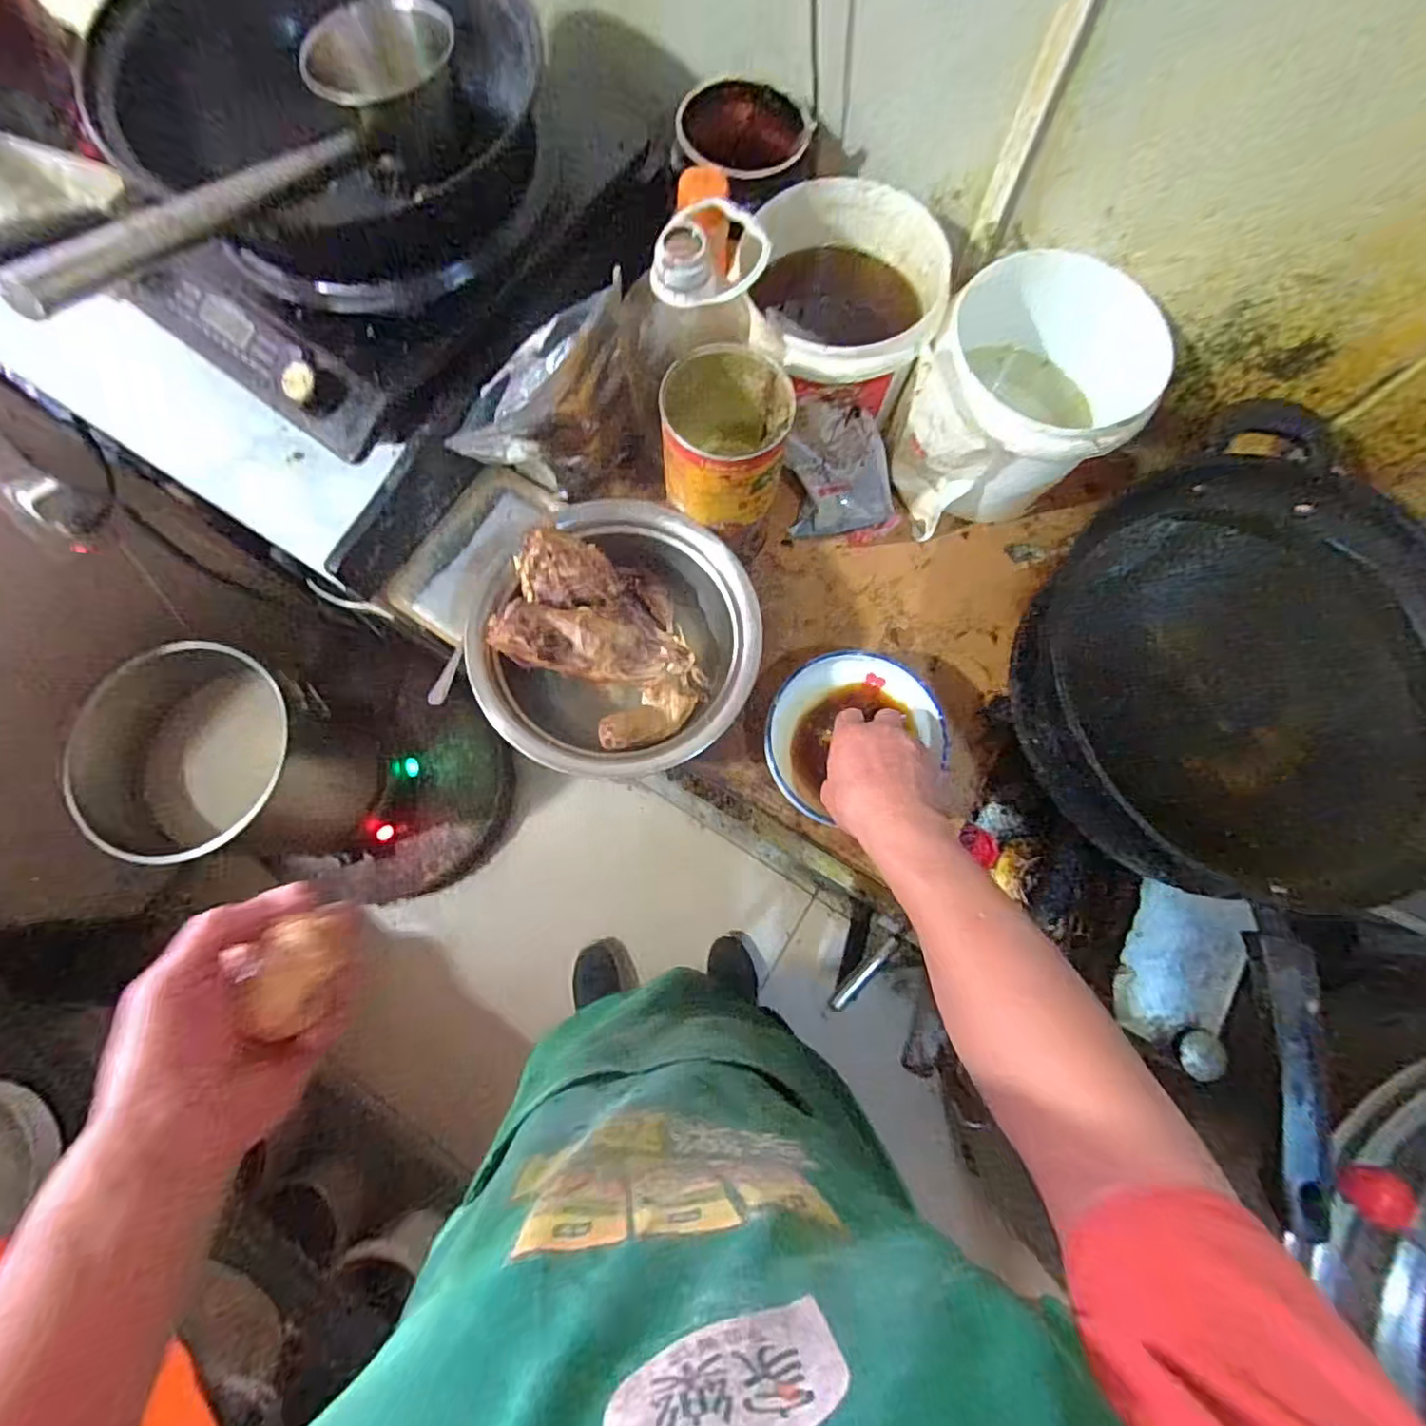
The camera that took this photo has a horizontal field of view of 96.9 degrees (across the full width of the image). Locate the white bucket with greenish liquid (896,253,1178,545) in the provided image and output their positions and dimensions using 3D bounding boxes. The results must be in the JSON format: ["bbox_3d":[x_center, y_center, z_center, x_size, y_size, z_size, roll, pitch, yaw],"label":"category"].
[{"bbox_3d":[0.281,-0.282,0.588,0.178,0.153,0.208,39,79,9],"label":"white bucket with greenish liquid"}]

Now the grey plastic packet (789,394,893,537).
[{"bbox_3d":[0.126,-0.240,0.615,0.104,0.096,0.093,-8,76,-2],"label":"grey plastic packet"}]

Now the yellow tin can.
[{"bbox_3d":[0.011,-0.222,0.523,0.100,0.096,0.103,-1,76,0],"label":"yellow tin can"}]

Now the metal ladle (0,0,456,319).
[{"bbox_3d":[-0.300,-0.384,0.425,0.090,0.066,0.428,8,58,2],"label":"metal ladle"}]

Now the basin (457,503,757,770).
[{"bbox_3d":[-0.084,-0.070,0.562,0.242,0.097,0.210,-5,76,-1],"label":"basin"}]

